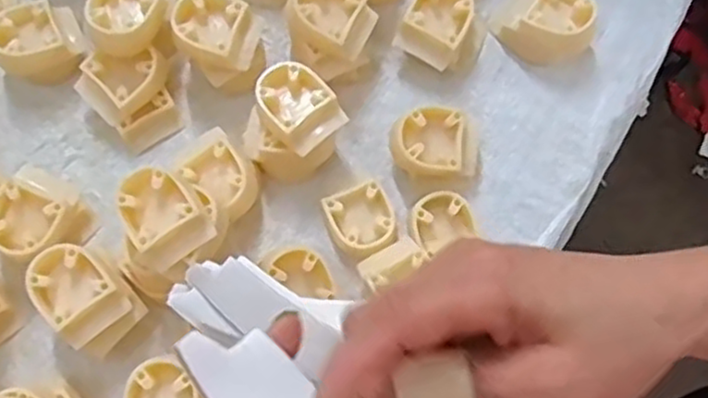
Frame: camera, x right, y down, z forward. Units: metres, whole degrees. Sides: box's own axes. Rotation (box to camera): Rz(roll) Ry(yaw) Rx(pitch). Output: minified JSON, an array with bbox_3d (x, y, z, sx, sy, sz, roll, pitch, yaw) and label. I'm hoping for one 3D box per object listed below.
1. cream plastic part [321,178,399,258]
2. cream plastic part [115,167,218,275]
[{"bbox_3d":[0.006,0.015,0.522,0.045,0.017,0.051,-22,77,-8],"label":"cream plastic part"},{"bbox_3d":[-0.123,0.011,0.461,0.047,0.025,0.059,-34,79,-10],"label":"cream plastic part"}]

